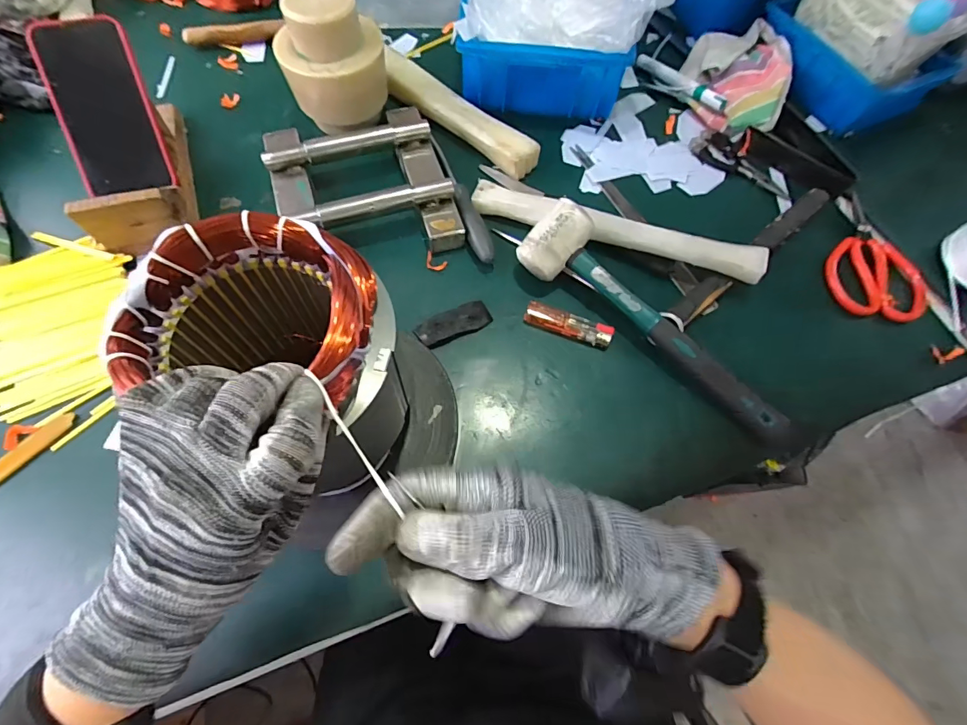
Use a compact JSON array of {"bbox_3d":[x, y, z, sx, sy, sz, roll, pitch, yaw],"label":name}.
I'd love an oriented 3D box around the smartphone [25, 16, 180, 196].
[{"bbox_3d":[-0.373,-0.248,0.429,0.081,0.016,0.149,-14,111,-7],"label":"smartphone"}]

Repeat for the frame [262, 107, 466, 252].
[{"bbox_3d":[-0.133,-0.194,0.473,0.178,0.047,0.190,-16,68,-9],"label":"frame"}]

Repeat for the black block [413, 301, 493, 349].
[{"bbox_3d":[-0.028,-0.037,0.425,0.072,0.008,0.031,-30,71,-14],"label":"black block"}]

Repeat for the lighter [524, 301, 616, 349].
[{"bbox_3d":[0.083,-0.037,0.426,0.084,0.013,0.021,21,67,7],"label":"lighter"}]

